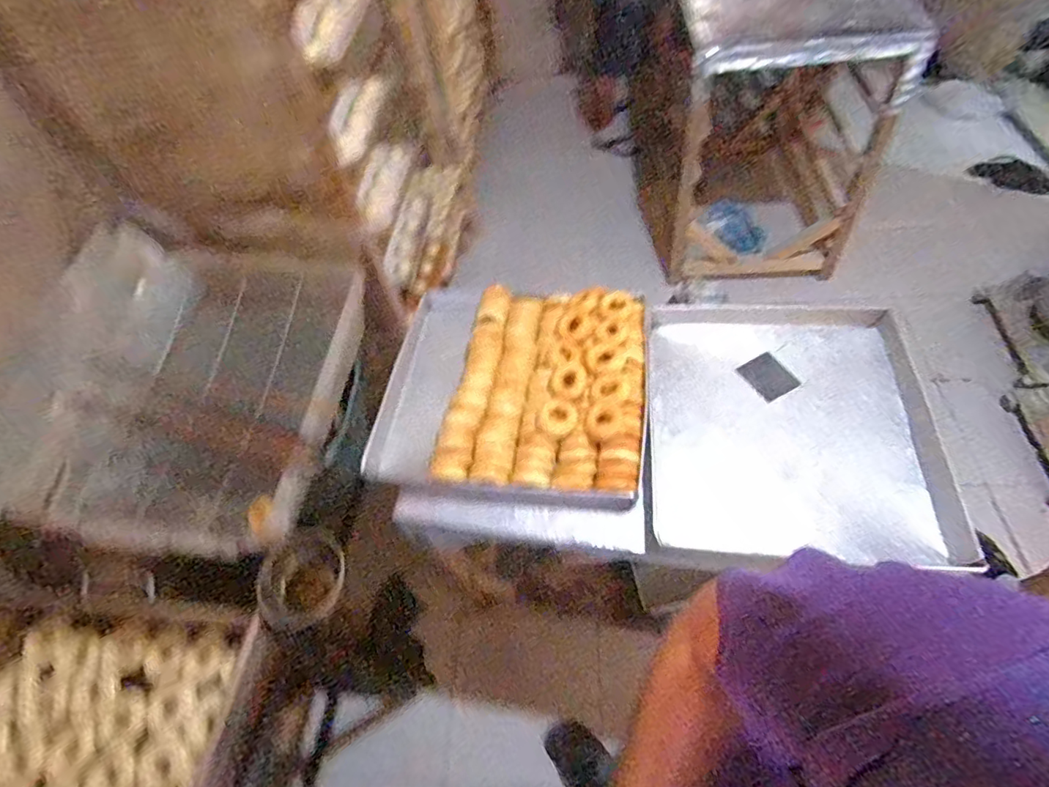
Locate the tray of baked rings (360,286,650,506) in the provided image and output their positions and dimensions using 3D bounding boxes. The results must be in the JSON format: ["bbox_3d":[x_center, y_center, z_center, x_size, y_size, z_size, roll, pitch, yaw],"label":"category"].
[{"bbox_3d":[-0.021,-0.029,1.089,0.522,0.108,0.486,6,51,11],"label":"tray of baked rings"}]

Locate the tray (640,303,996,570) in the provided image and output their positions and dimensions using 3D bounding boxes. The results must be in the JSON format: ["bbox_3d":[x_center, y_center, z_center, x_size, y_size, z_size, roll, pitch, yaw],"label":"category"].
[{"bbox_3d":[0.492,0.061,1.004,0.504,0.108,0.544,2,51,7],"label":"tray"}]

